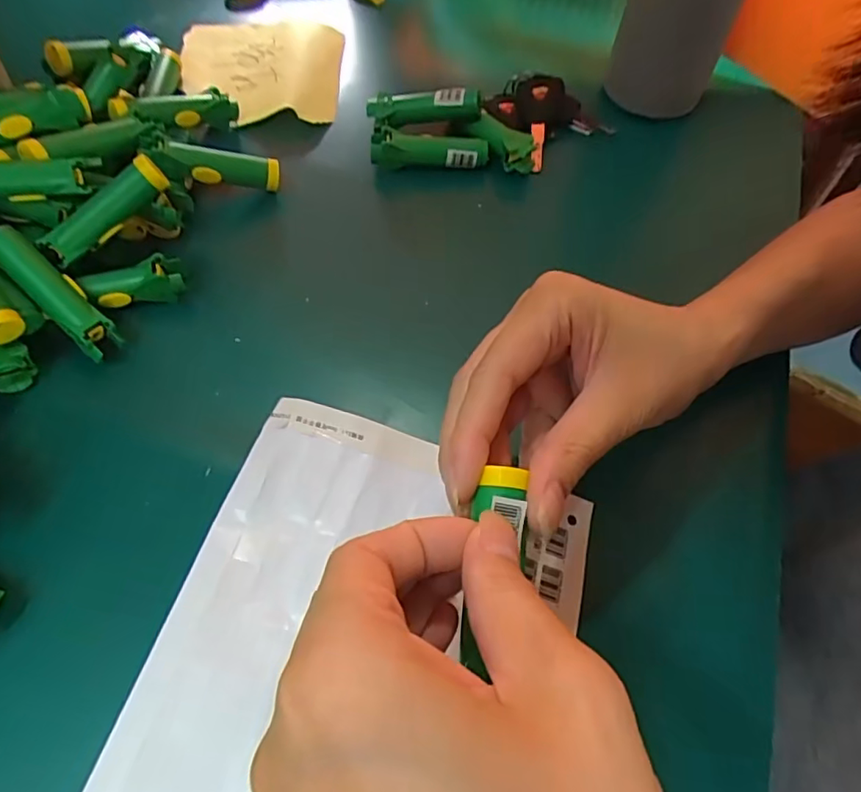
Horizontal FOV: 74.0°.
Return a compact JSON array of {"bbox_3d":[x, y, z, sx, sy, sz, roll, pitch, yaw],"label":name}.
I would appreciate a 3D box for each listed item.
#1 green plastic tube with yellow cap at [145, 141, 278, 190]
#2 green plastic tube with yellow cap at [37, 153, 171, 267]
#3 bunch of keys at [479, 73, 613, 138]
[{"bbox_3d":[-0.132,-0.142,0.356,0.073,0.019,0.015,-3,58,-27],"label":"green plastic tube with yellow cap"},{"bbox_3d":[-0.174,-0.099,0.308,0.072,0.017,0.020,-38,67,2],"label":"green plastic tube with yellow cap"},{"bbox_3d":[0.086,-0.211,0.414,0.090,0.022,0.037,13,60,5],"label":"bunch of keys"}]

